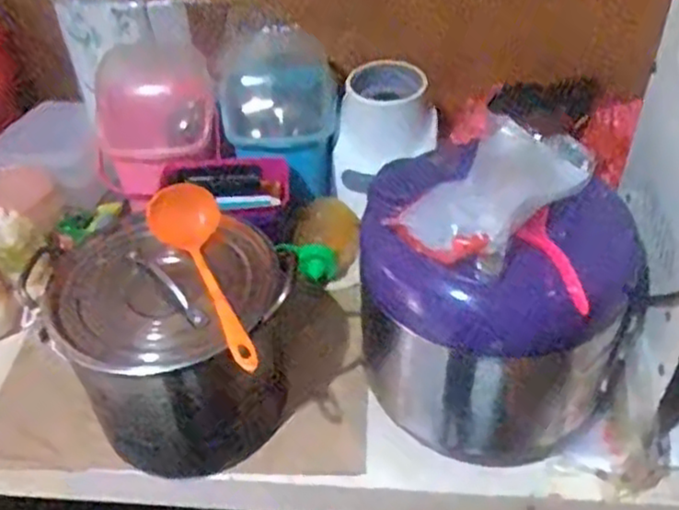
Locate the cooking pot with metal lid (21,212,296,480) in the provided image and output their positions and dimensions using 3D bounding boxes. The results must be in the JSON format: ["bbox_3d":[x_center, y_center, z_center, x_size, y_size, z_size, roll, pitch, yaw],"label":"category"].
[{"bbox_3d":[-0.172,0.118,0.796,0.234,0.261,0.185,1,43,4],"label":"cooking pot with metal lid"}]

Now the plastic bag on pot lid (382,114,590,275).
[{"bbox_3d":[0.144,-0.059,0.671,0.101,0.031,0.200,30,52,30],"label":"plastic bag on pot lid"}]

